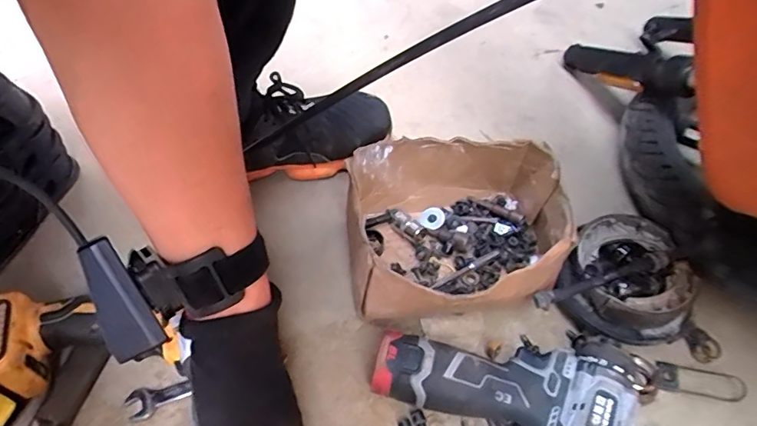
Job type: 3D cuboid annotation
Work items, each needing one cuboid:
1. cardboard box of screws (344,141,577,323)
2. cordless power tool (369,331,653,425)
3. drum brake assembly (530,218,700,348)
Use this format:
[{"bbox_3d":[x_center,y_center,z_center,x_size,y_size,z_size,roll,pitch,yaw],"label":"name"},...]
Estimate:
[{"bbox_3d":[0.071,0.013,0.466,0.192,0.100,0.193,-5,53,-6],"label":"cardboard box of screws"},{"bbox_3d":[0.103,0.138,0.399,0.196,0.055,0.102,18,52,16],"label":"cordless power tool"},{"bbox_3d":[0.215,0.061,0.457,0.138,0.063,0.117,12,53,7],"label":"drum brake assembly"}]

